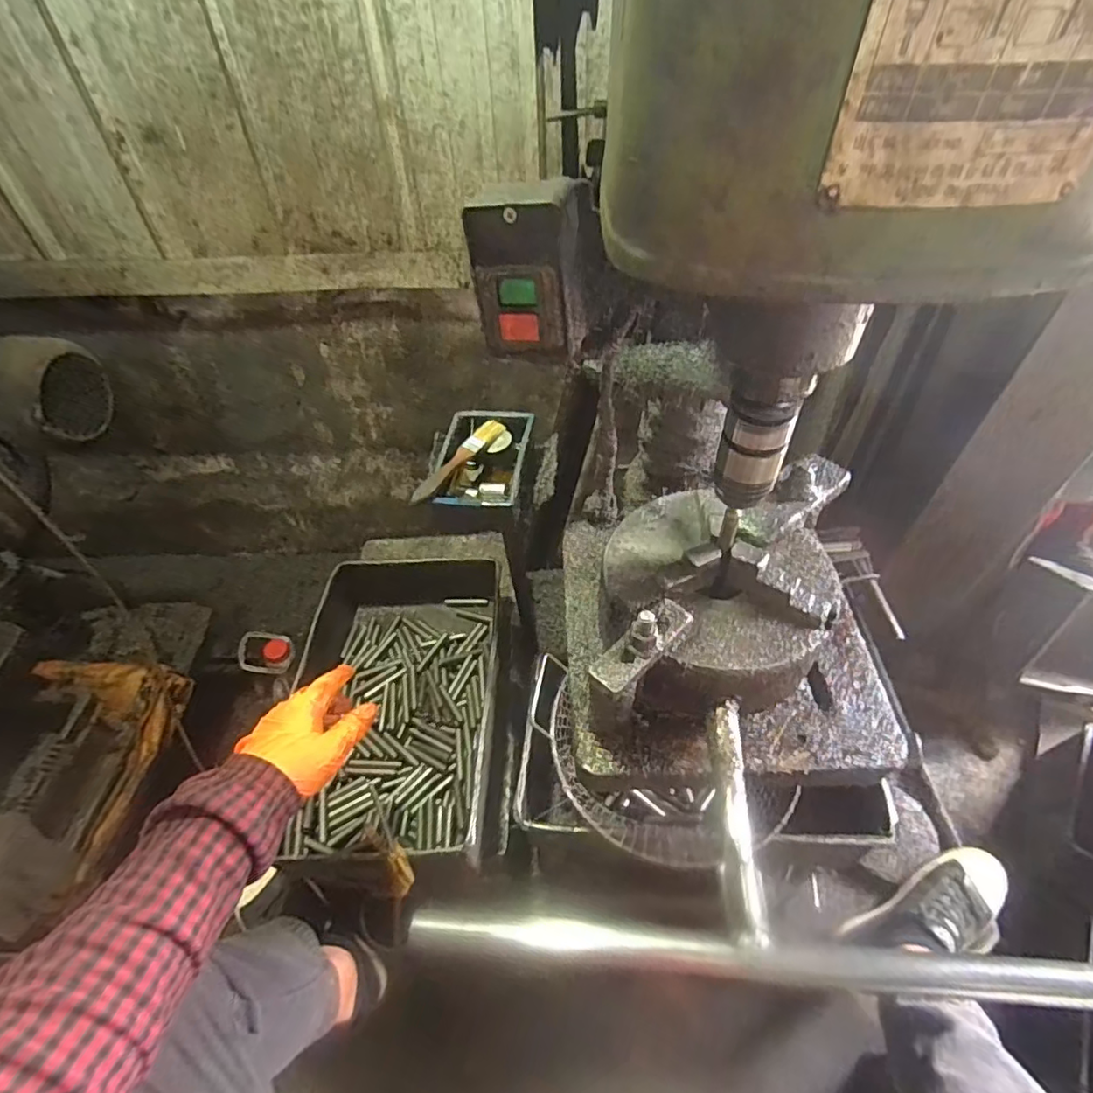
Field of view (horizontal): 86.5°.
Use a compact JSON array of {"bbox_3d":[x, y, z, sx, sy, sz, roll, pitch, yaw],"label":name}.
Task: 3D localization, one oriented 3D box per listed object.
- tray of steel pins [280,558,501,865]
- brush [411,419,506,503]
[{"bbox_3d":[-0.202,0.225,0.840,0.274,0.124,0.436,-2,50,0],"label":"tray of steel pins"},{"bbox_3d":[-0.100,-0.098,0.641,0.026,0.017,0.155,25,55,21],"label":"brush"}]

